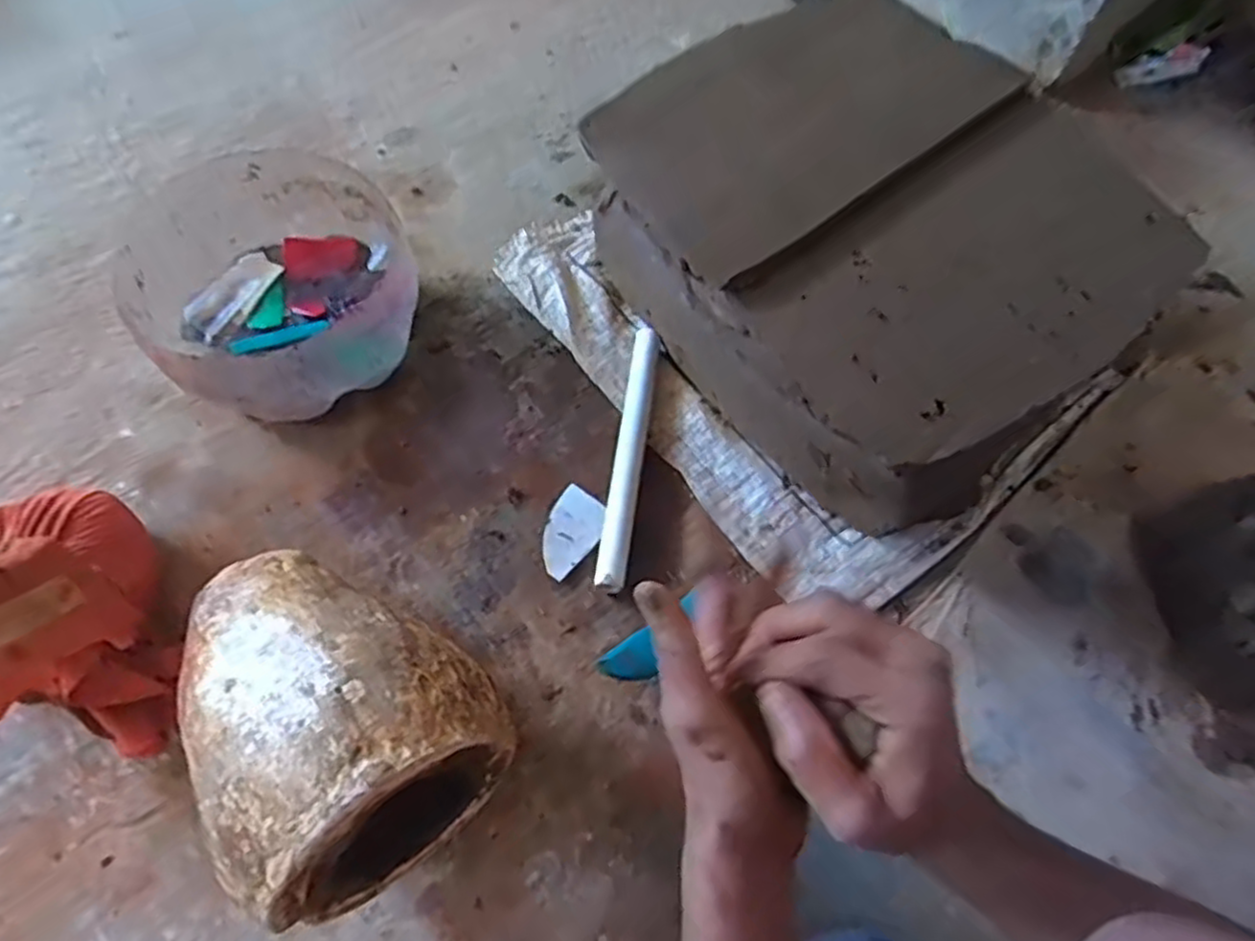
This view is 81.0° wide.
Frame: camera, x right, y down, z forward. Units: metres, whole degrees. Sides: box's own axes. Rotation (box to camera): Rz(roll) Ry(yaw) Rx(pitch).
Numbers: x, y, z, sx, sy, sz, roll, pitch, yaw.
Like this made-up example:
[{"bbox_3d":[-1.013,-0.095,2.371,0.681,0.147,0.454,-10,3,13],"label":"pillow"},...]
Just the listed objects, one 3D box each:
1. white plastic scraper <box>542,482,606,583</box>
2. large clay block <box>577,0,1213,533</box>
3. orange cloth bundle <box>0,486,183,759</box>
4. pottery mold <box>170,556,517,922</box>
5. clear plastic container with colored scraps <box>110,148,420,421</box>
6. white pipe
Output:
[{"bbox_3d":[-0.054,0.055,0.666,0.055,0.004,0.078,36,76,21],"label":"white plastic scraper"},{"bbox_3d":[0.211,-0.197,0.687,0.360,0.212,0.414,-37,71,-17],"label":"large clay block"},{"bbox_3d":[-0.441,0.115,0.547,0.154,0.137,0.216,-26,69,-15],"label":"orange cloth bundle"},{"bbox_3d":[-0.203,0.151,0.501,0.175,0.151,0.235,-38,71,-18],"label":"pottery mold"},{"bbox_3d":[-0.334,-0.179,0.702,0.234,0.124,0.274,-38,73,-19],"label":"clear plastic container with colored scraps"},{"bbox_3d":[0.002,-0.017,0.694,0.030,0.028,0.263,8,65,0],"label":"white pipe"}]

